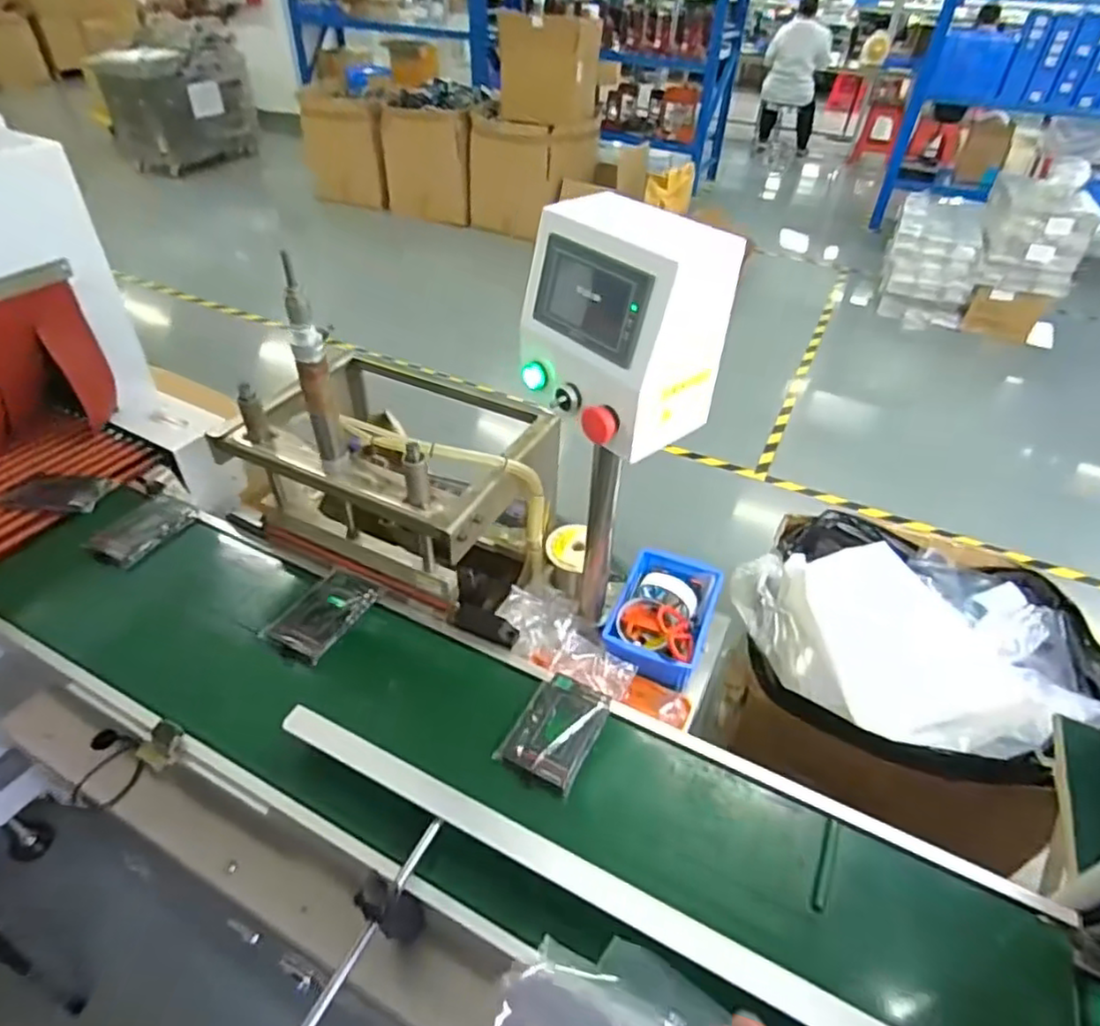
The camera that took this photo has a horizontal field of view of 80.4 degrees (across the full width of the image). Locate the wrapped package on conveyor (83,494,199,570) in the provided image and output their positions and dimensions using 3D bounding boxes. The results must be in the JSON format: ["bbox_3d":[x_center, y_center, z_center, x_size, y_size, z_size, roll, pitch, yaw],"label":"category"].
[{"bbox_3d":[-0.642,0.023,1.026,0.096,0.016,0.155,18,44,16],"label":"wrapped package on conveyor"}]

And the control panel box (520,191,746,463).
[{"bbox_3d":[0.070,-0.194,0.674,0.142,0.186,0.184,-25,49,-27],"label":"control panel box"}]

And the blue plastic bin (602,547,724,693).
[{"bbox_3d":[0.175,0.148,0.990,0.140,0.065,0.214,17,44,15],"label":"blue plastic bin"}]

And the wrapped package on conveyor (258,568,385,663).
[{"bbox_3d":[-0.314,0.137,0.909,0.093,0.012,0.149,22,45,20],"label":"wrapped package on conveyor"}]

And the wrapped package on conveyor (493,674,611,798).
[{"bbox_3d":[0.009,0.259,0.787,0.094,0.016,0.130,22,45,20],"label":"wrapped package on conveyor"}]

